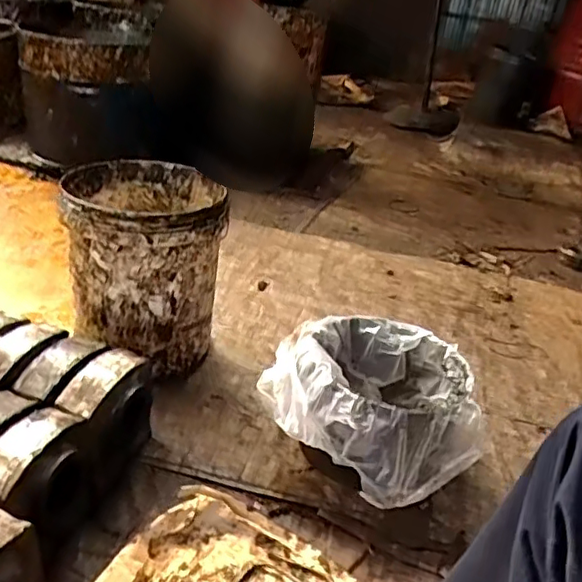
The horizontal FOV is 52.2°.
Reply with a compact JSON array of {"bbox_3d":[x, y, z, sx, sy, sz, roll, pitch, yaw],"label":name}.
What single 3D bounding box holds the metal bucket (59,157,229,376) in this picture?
[{"bbox_3d":[-0.293,-0.049,1.206,0.295,0.340,0.305,-2,31,-17],"label":"metal bucket"}]

